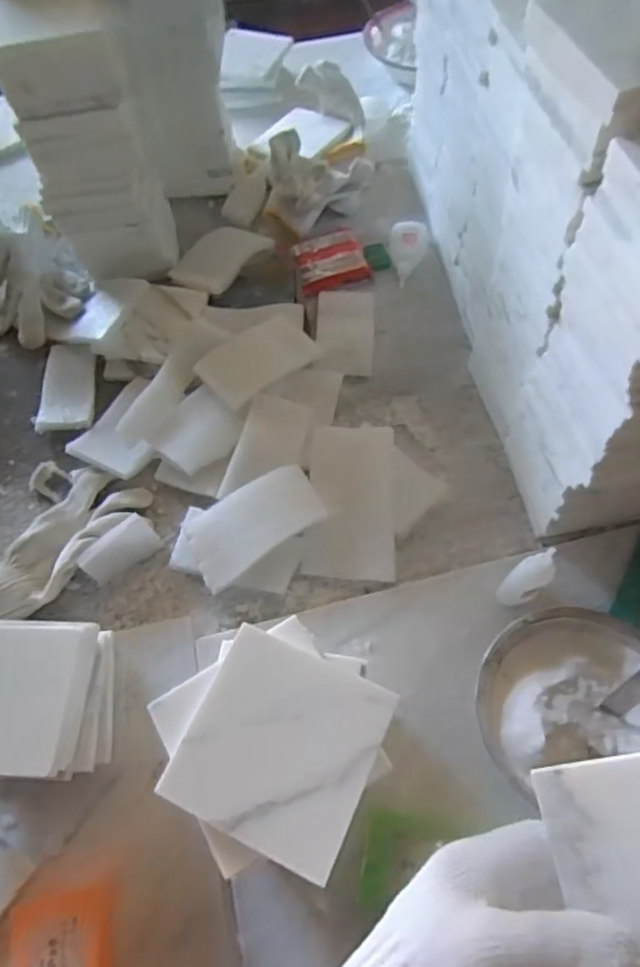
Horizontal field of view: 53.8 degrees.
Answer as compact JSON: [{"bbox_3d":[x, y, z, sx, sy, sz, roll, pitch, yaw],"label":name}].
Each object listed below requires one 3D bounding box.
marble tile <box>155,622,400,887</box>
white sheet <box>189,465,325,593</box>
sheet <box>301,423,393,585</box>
[{"bbox_3d":[-0.022,0.142,0.343,0.099,0.005,0.100,22,66,12],"label":"marble tile"},{"bbox_3d":[-0.061,0.035,0.577,0.124,0.010,0.066,-34,84,-12],"label":"white sheet"},{"bbox_3d":[0.029,0.016,0.588,0.080,0.010,0.143,2,76,5],"label":"sheet"}]

